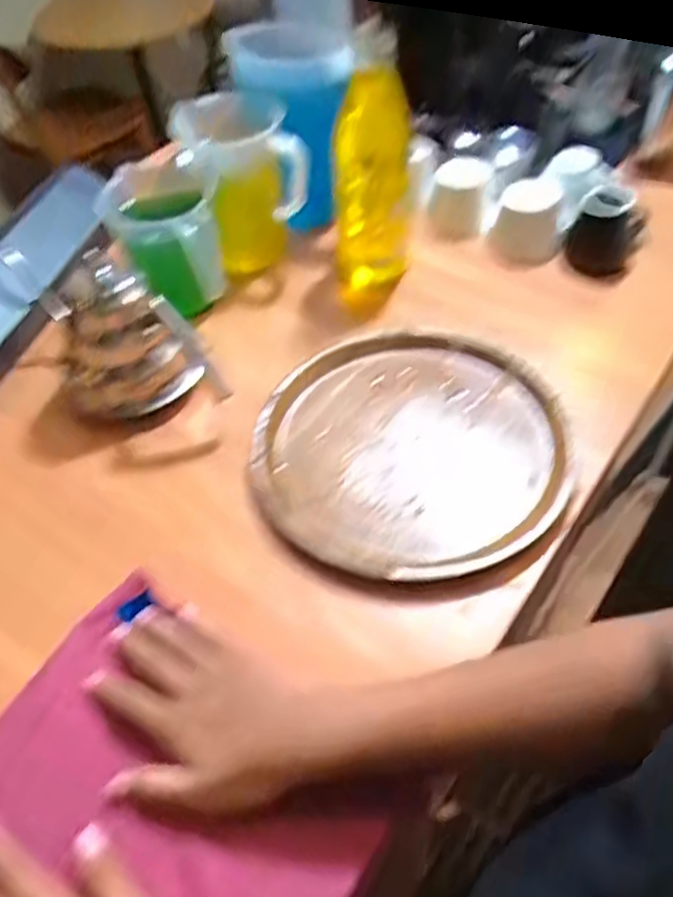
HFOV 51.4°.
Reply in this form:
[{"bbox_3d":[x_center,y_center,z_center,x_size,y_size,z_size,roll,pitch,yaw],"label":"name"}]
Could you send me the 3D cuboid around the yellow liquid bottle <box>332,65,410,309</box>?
[{"bbox_3d":[0.038,-0.275,0.767,0.081,0.258,0.056,0,50,3],"label":"yellow liquid bottle"}]

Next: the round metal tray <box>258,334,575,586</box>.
[{"bbox_3d":[0.073,-0.004,0.645,0.288,0.040,0.258,-22,51,-12],"label":"round metal tray"}]

